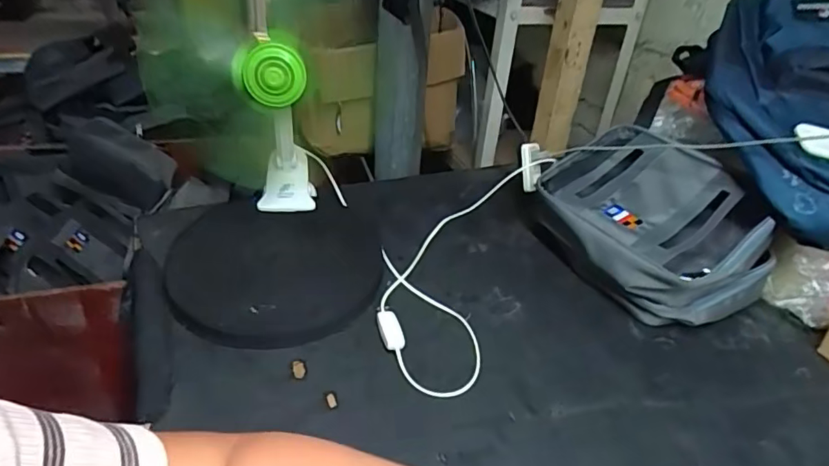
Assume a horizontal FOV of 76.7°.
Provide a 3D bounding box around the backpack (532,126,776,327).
[{"bbox_3d":[0.318,-0.013,0.754,0.216,0.157,0.304,-15,38,-28],"label":"backpack"}]

